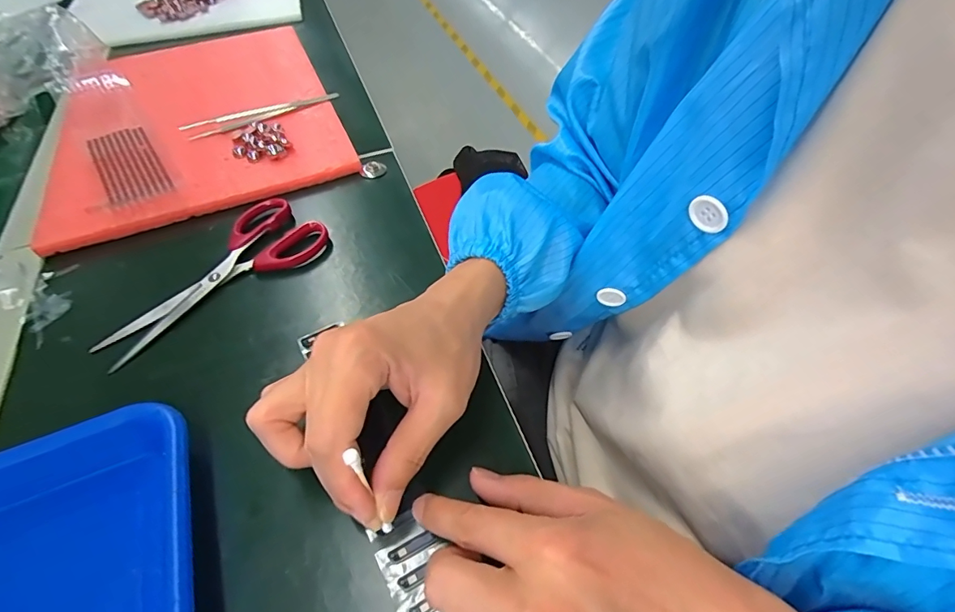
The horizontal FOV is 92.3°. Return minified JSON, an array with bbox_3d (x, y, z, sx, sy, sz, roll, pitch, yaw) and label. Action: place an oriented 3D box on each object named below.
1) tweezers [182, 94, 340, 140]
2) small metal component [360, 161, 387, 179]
[{"bbox_3d":[-0.216,-0.196,0.467,0.152,0.012,0.021,-28,57,-19],"label":"tweezers"},{"bbox_3d":[-0.097,-0.128,0.431,0.021,0.009,0.021,-1,52,1],"label":"small metal component"}]

